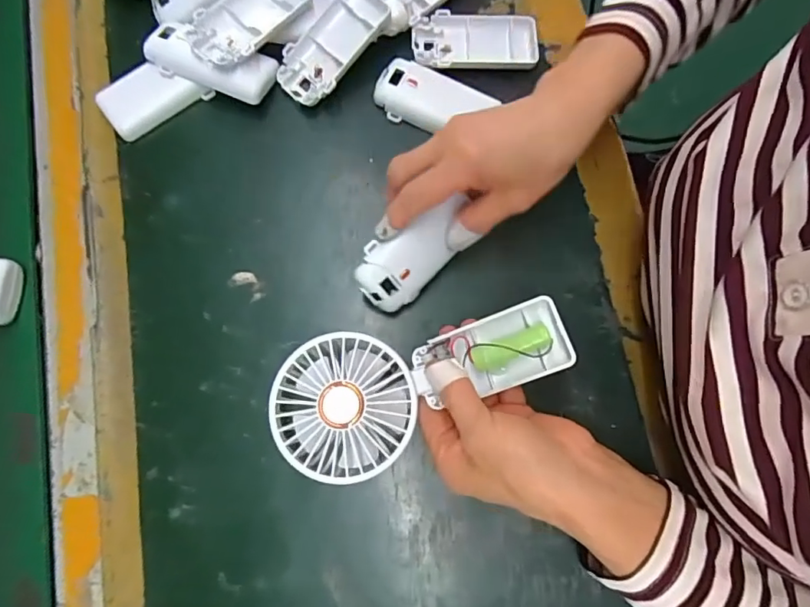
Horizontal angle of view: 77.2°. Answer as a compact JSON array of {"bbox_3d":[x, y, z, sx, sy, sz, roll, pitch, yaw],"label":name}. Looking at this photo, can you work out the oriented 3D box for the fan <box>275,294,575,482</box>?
[{"bbox_3d":[0.009,0.047,0.308,0.176,0.027,0.080,-17,79,-4],"label":"fan"}]

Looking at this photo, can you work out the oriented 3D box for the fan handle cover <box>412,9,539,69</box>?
[{"bbox_3d":[0.054,-0.200,0.390,0.094,0.016,0.049,1,77,1],"label":"fan handle cover"}]

